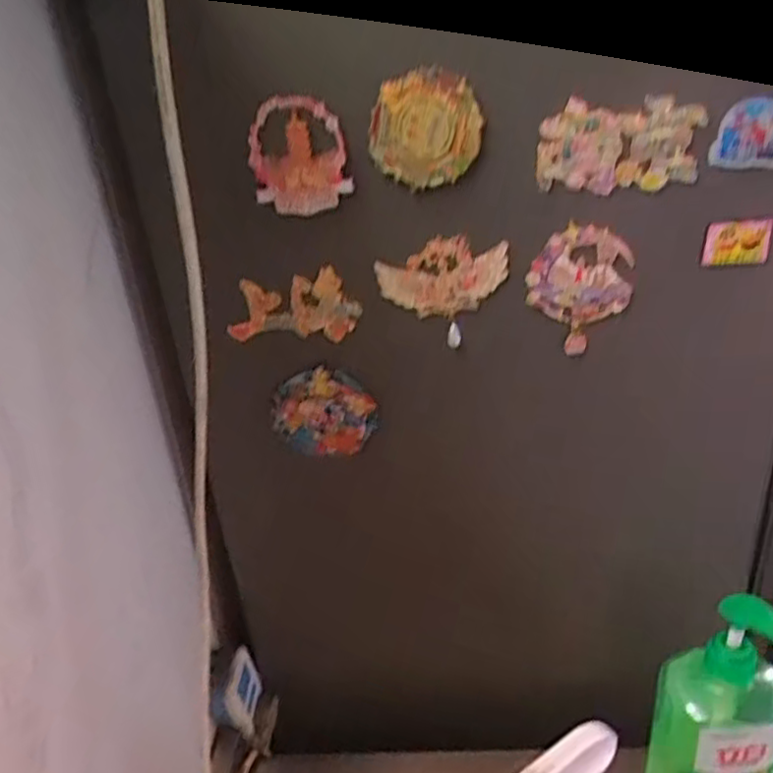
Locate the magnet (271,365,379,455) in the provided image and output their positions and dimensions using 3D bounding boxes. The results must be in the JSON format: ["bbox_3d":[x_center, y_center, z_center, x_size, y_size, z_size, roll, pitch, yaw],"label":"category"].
[{"bbox_3d":[-0.054,0.023,0.577,0.088,0.085,0.014,-3,28,3],"label":"magnet"}]

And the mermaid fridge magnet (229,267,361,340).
[{"bbox_3d":[-0.075,-0.063,0.530,0.105,0.058,0.016,-1,28,8],"label":"mermaid fridge magnet"}]

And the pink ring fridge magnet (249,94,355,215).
[{"bbox_3d":[-0.060,-0.158,0.462,0.067,0.077,0.014,1,36,11],"label":"pink ring fridge magnet"}]

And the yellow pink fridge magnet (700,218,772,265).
[{"bbox_3d":[0.246,-0.101,0.474,0.045,0.039,0.005,-3,50,10],"label":"yellow pink fridge magnet"}]

